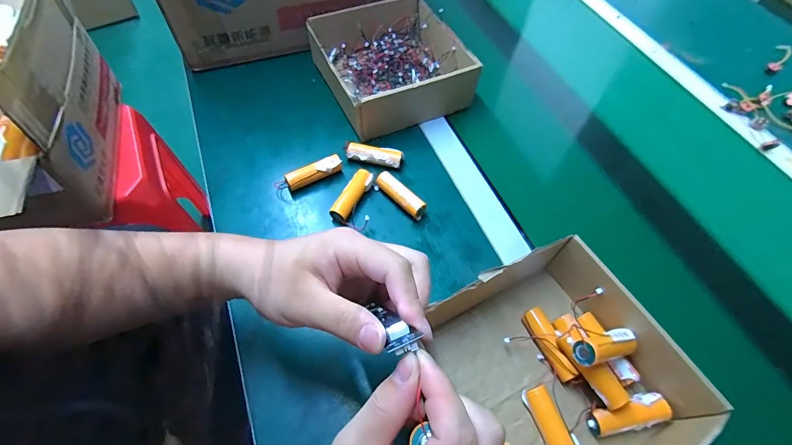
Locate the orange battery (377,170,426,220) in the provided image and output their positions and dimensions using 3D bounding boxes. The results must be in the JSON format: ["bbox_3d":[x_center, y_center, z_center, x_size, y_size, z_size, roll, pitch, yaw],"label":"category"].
[{"bbox_3d":[0.005,-0.032,0.464,0.022,0.022,0.070,-38,67,-23],"label":"orange battery"}]

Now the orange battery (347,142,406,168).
[{"bbox_3d":[-0.028,-0.086,0.495,0.072,0.019,0.021,11,59,4],"label":"orange battery"}]

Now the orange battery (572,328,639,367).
[{"bbox_3d":[0.188,0.110,0.337,0.075,0.021,0.022,0,54,-29],"label":"orange battery"}]

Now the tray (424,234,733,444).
[{"bbox_3d":[0.142,0.137,0.340,0.212,0.072,0.202,-22,62,-15],"label":"tray"}]

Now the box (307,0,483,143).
[{"bbox_3d":[-0.006,-0.233,0.561,0.199,0.073,0.200,-20,62,-14],"label":"box"}]

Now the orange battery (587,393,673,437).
[{"bbox_3d":[0.207,0.175,0.343,0.076,0.020,0.024,-10,60,-9],"label":"orange battery"}]

